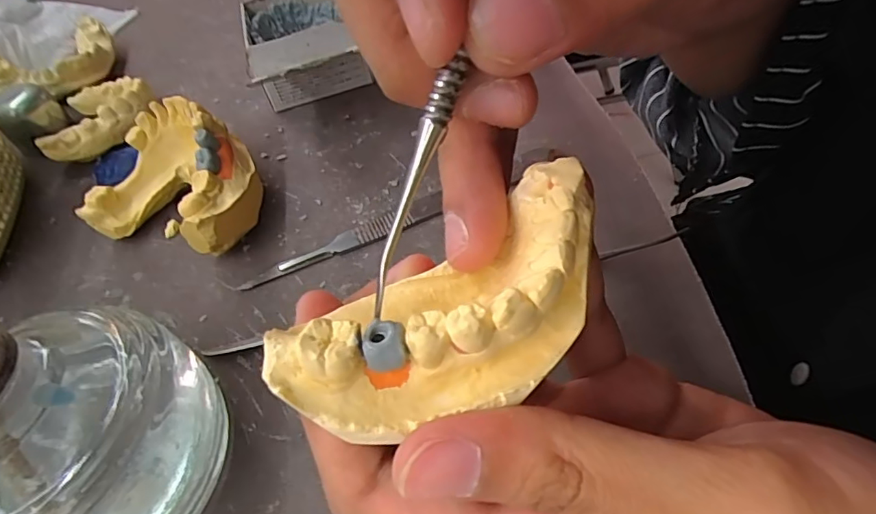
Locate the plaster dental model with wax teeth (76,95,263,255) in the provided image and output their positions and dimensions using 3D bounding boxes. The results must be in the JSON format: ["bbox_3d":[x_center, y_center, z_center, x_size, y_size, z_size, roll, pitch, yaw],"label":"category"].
[{"bbox_3d":[-0.106,-0.032,0.213,0.072,0.038,0.057,13,57,21],"label":"plaster dental model with wax teeth"}]

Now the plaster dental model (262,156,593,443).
[{"bbox_3d":[0.003,0.011,0.090,0.061,0.019,0.027,-33,54,1],"label":"plaster dental model"}]

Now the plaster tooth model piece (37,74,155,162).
[{"bbox_3d":[-0.178,-0.075,0.268,0.054,0.020,0.053,-28,52,-10],"label":"plaster tooth model piece"}]

